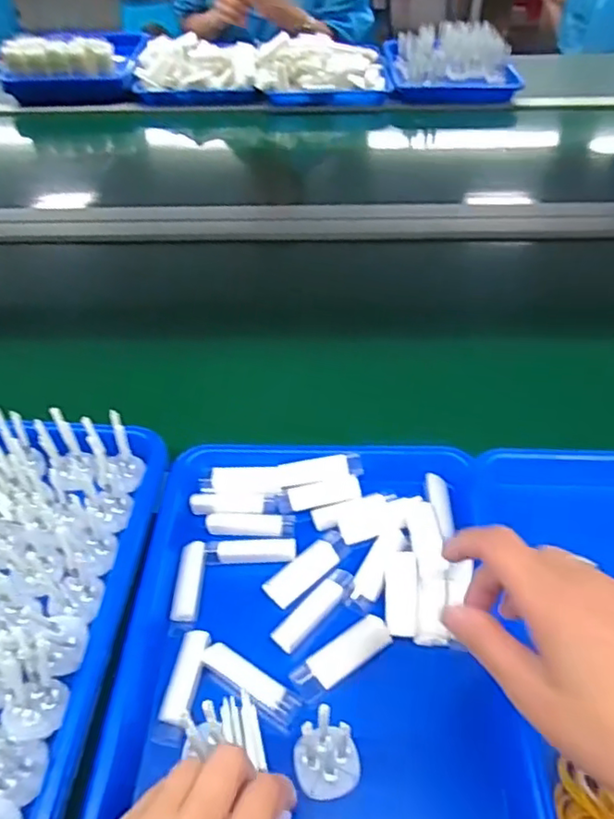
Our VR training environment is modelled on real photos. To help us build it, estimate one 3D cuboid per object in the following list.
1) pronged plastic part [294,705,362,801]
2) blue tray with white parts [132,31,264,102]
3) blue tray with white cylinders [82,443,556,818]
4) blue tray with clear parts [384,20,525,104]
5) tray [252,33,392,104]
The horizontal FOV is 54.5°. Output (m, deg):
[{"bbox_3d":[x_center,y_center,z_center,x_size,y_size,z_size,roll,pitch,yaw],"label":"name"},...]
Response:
[{"bbox_3d":[0.011,0.193,0.334,0.037,0.039,0.036,1,45,3],"label":"pronged plastic part"},{"bbox_3d":[-0.210,-0.682,1.192,0.255,0.081,0.181,-2,45,-1],"label":"blue tray with white parts"},{"bbox_3d":[0.008,0.158,0.380,0.241,0.044,0.324,1,45,2],"label":"blue tray with white cylinders"},{"bbox_3d":[0.299,-0.734,1.258,0.262,0.080,0.273,0,45,1],"label":"blue tray with clear parts"},{"bbox_3d":[0.028,-0.695,1.200,0.264,0.078,0.193,-3,45,-2],"label":"tray"}]

